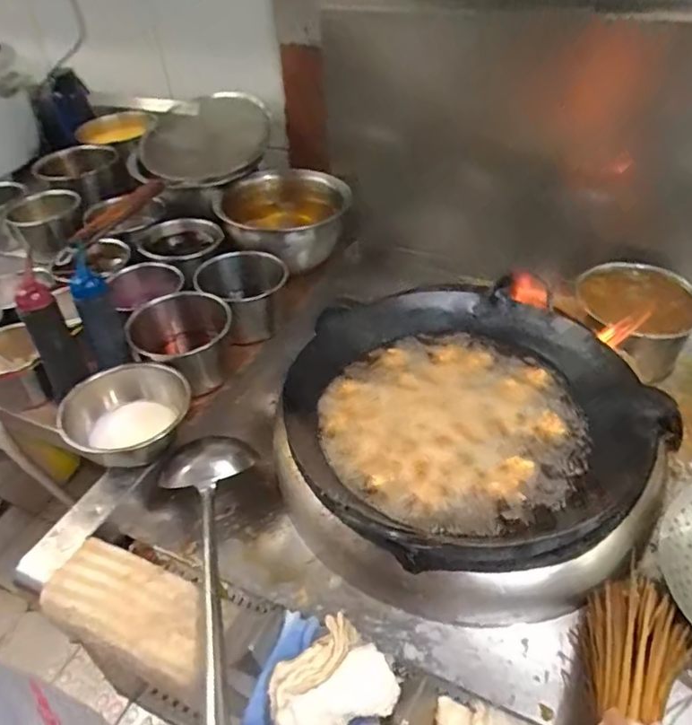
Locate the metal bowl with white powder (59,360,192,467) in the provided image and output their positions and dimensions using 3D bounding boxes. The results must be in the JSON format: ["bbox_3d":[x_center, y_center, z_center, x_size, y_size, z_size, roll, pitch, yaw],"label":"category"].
[{"bbox_3d":[-0.298,0.078,0.787,0.165,0.067,0.156,-2,41,2],"label":"metal bowl with white powder"}]

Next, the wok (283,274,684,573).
[{"bbox_3d":[0.151,0.049,0.754,0.440,0.108,0.430,-2,41,2],"label":"wok"}]

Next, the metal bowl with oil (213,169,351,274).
[{"bbox_3d":[-0.127,-0.276,1.119,0.248,0.128,0.207,-2,41,2],"label":"metal bowl with oil"}]

